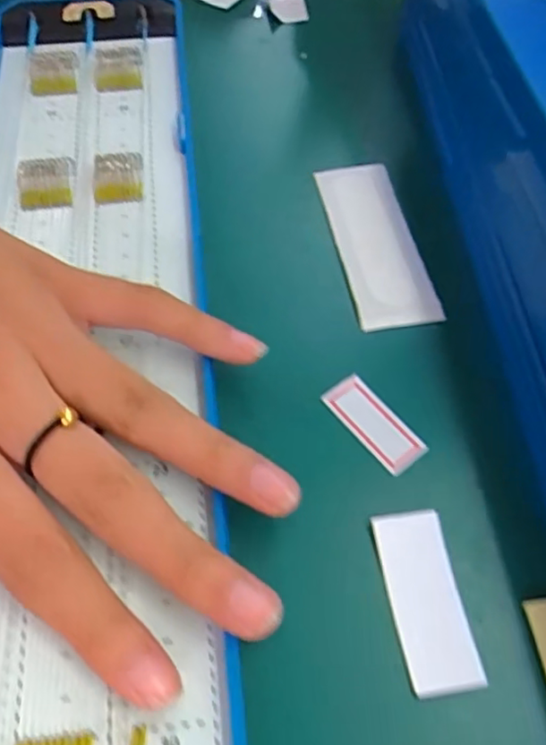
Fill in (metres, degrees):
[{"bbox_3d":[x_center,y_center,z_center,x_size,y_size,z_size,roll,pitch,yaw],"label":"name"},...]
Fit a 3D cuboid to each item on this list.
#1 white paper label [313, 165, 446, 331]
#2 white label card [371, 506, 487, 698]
[{"bbox_3d":[0.039,-0.052,0.235,0.029,0.008,0.082,-14,59,4],"label":"white paper label"},{"bbox_3d":[0.042,0.061,0.164,0.018,0.005,0.046,-8,59,-8],"label":"white label card"}]

